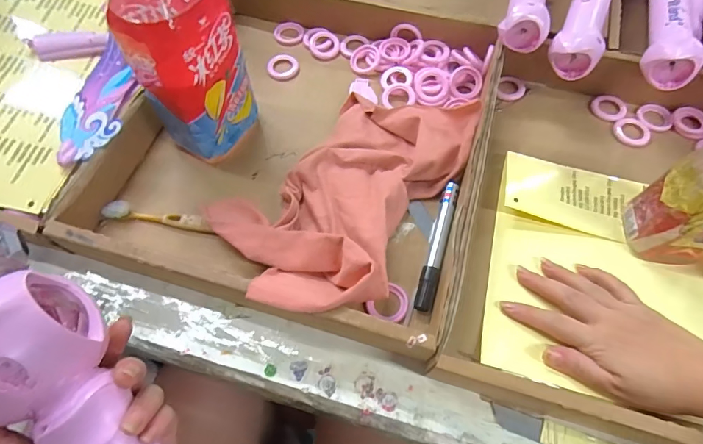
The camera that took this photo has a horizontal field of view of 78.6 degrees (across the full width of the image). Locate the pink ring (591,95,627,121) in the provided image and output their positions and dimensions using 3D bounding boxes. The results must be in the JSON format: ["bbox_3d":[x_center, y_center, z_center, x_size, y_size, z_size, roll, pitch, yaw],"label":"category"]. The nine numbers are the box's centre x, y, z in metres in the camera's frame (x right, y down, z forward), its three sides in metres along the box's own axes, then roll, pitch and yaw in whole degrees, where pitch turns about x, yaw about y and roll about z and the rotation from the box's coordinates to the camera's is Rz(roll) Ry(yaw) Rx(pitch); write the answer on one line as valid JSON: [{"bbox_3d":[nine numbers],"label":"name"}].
[{"bbox_3d":[0.292,-0.130,0.487,0.037,0.005,0.033,39,71,18],"label":"pink ring"}]

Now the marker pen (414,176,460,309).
[{"bbox_3d":[0.081,0.019,0.402,0.016,0.012,0.134,15,65,8],"label":"marker pen"}]

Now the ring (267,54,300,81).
[{"bbox_3d":[-0.083,-0.187,0.518,0.037,0.006,0.039,-1,64,1],"label":"ring"}]

